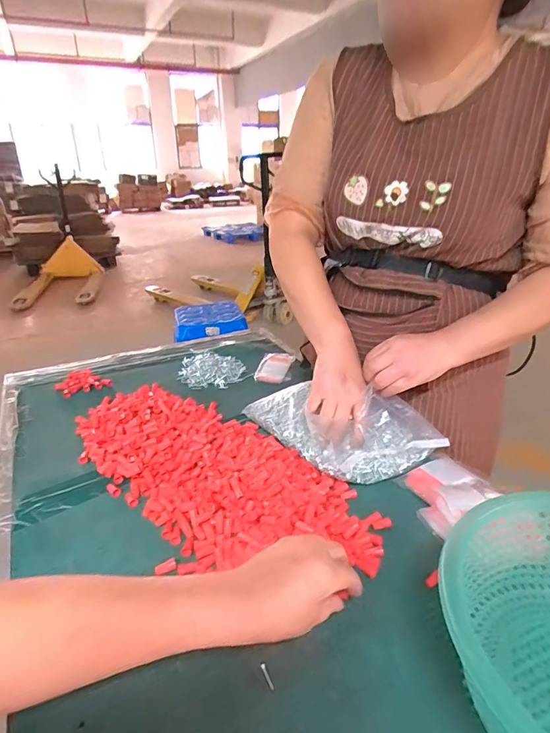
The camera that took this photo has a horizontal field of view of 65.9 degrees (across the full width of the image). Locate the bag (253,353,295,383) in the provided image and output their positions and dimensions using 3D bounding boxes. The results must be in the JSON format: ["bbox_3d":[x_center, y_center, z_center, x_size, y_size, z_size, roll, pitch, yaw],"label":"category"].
[{"bbox_3d":[-0.001,0.000,0.913,0.061,0.017,0.119,7,26,15],"label":"bag"}]

